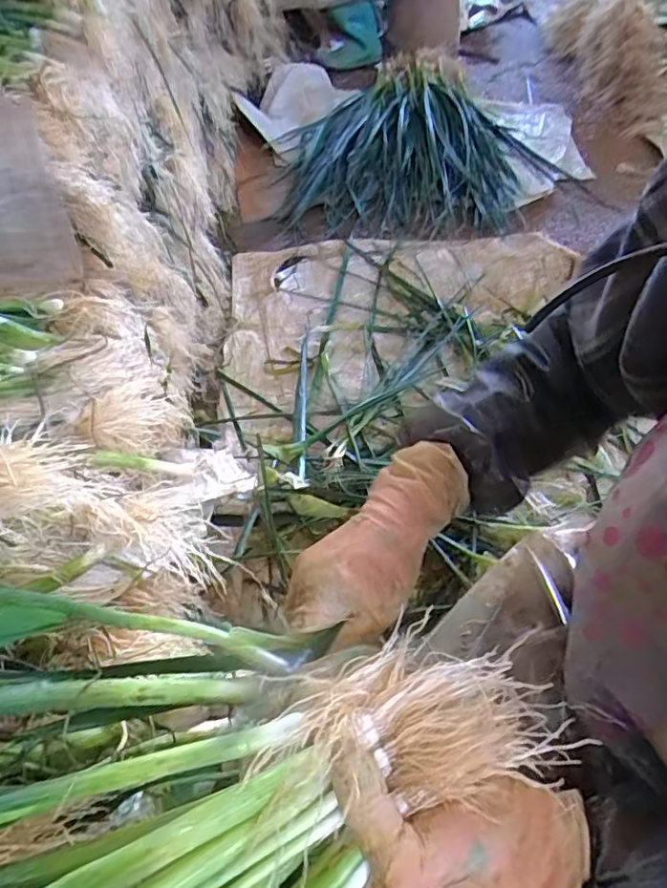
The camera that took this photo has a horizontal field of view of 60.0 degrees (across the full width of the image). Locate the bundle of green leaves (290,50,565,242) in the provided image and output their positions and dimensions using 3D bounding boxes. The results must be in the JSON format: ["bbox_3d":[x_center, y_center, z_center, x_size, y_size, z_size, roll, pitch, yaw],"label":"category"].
[{"bbox_3d":[0.228,-0.857,1.583,0.688,0.093,0.888,-1,51,0],"label":"bundle of green leaves"}]

